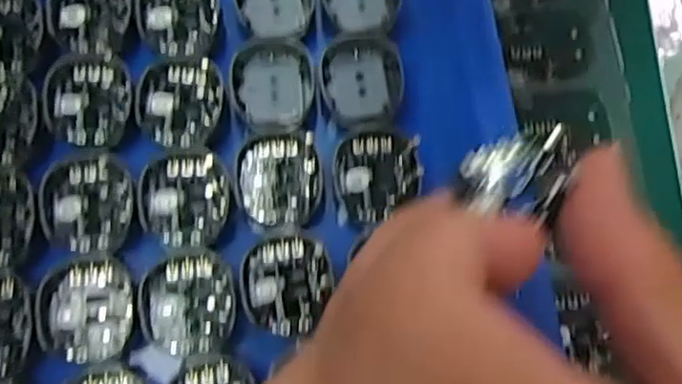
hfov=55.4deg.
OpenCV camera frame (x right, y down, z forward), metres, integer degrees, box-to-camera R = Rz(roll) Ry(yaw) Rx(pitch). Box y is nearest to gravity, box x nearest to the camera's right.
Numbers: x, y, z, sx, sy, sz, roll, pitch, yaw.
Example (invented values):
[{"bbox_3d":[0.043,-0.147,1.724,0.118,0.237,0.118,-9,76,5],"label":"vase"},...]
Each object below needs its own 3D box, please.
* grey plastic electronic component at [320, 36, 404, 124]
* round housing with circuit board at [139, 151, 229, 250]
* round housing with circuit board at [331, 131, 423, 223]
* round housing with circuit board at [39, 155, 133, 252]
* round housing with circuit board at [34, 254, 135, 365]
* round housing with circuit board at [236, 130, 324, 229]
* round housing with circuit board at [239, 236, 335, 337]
[{"bbox_3d":[0.006,-0.035,0.198,0.024,0.004,0.027,-4,73,-2],"label":"grey plastic electronic component"},{"bbox_3d":[-0.045,0.002,0.183,0.025,0.004,0.027,0,73,0],"label":"round housing with circuit board"},{"bbox_3d":[0.011,-0.005,0.187,0.025,0.005,0.026,0,73,0],"label":"round housing with circuit board"},{"bbox_3d":[-0.071,0.003,0.182,0.024,0.004,0.027,-4,73,-1],"label":"round housing with circuit board"},{"bbox_3d":[-0.068,0.031,0.173,0.024,0.004,0.028,-2,73,-1],"label":"round housing with circuit board"},{"bbox_3d":[-0.018,-0.004,0.186,0.024,0.004,0.029,-2,73,-1],"label":"round housing with circuit board"},{"bbox_3d":[-0.015,0.025,0.177,0.023,0.006,0.026,22,74,6],"label":"round housing with circuit board"}]

